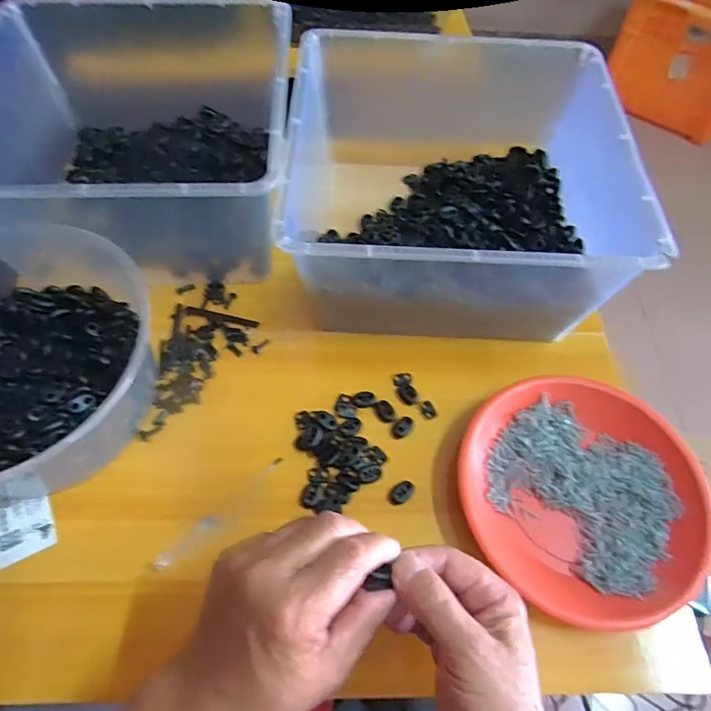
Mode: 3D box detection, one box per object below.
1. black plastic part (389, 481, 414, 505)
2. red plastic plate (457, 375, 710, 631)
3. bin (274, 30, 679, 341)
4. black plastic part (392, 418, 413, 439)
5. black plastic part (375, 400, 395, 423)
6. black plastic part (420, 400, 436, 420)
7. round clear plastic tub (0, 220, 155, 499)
[{"bbox_3d":[0.038,0.112,0.405,0.014,0.004,0.023,40,68,20],"label":"black plastic part"},{"bbox_3d":[0.177,0.109,0.396,0.174,0.026,0.192,-39,67,-19],"label":"red plastic plate"},{"bbox_3d":[0.093,-0.188,0.504,0.295,0.139,0.363,3,59,1],"label":"bin"},{"bbox_3d":[0.041,0.063,0.432,0.014,0.004,0.022,28,64,15],"label":"black plastic part"},{"bbox_3d":[0.027,0.050,0.441,0.015,0.004,0.022,-35,66,-18],"label":"black plastic part"},{"bbox_3d":[0.065,0.049,0.444,0.011,0.004,0.017,-23,63,-12],"label":"black plastic part"},{"bbox_3d":[-0.281,0.009,0.398,0.199,0.107,0.206,2,60,-3],"label":"round clear plastic tub"}]

